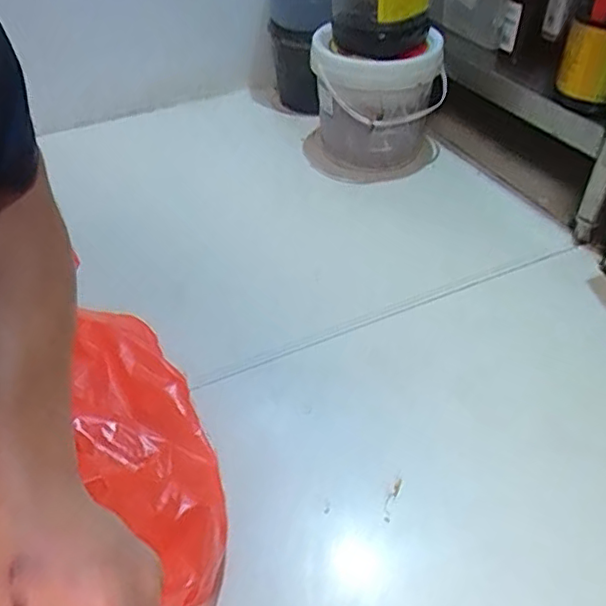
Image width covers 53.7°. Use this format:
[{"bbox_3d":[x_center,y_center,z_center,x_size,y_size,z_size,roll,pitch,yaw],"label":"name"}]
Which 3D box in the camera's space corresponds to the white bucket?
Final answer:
[{"bbox_3d":[0.137,-0.391,1.177,0.261,0.265,0.287,-1,44,1],"label":"white bucket"}]

